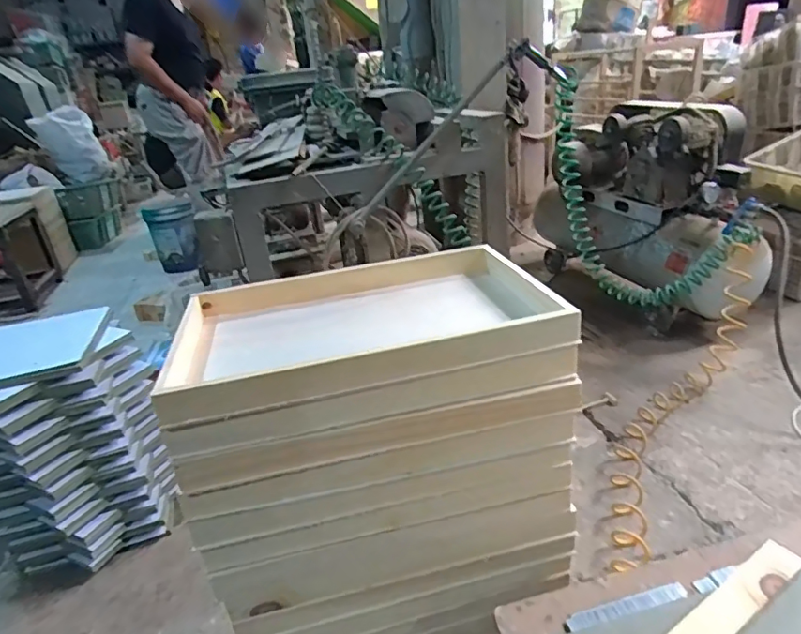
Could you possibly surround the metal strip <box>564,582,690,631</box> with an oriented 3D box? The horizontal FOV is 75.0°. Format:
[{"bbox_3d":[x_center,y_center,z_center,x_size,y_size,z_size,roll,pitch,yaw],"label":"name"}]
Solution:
[{"bbox_3d":[0.220,0.281,0.505,0.124,0.007,0.016,-12,26,-9],"label":"metal strip"}]

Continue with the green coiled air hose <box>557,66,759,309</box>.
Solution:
[{"bbox_3d":[0.744,-0.357,1.522,0.543,0.684,0.108,3,27,20],"label":"green coiled air hose"}]

